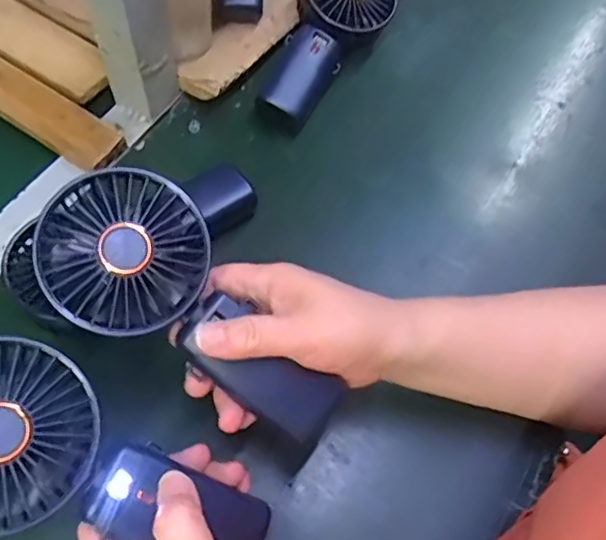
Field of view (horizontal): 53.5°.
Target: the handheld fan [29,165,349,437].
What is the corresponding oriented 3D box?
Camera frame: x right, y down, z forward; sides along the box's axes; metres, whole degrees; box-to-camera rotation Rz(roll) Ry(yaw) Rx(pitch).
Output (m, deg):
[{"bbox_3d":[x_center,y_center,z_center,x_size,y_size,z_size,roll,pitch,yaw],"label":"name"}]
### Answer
[{"bbox_3d":[-0.061,0.025,0.326,0.179,0.041,0.080,44,67,-10],"label":"handheld fan"}]

